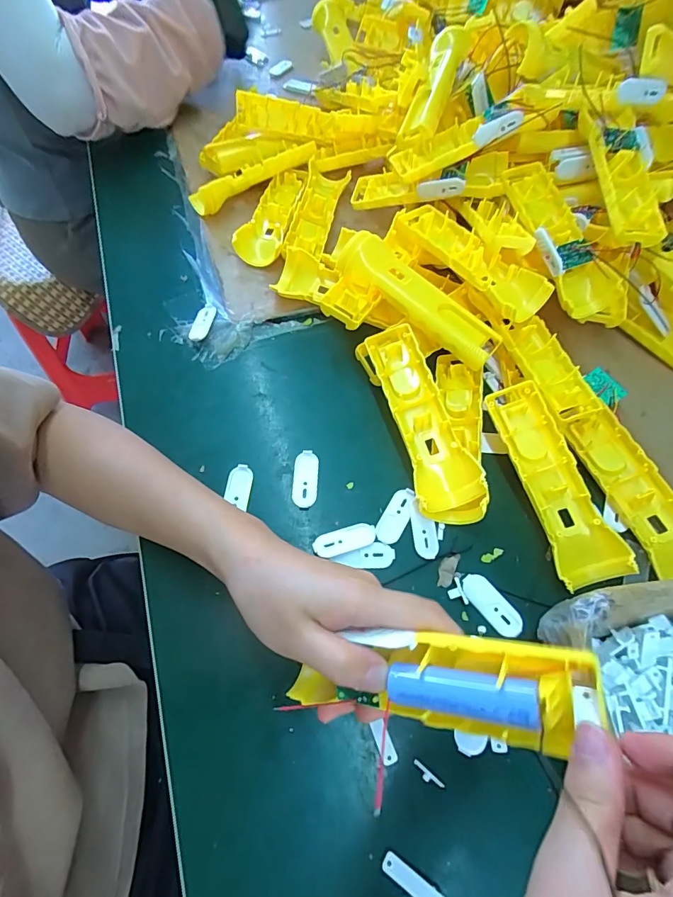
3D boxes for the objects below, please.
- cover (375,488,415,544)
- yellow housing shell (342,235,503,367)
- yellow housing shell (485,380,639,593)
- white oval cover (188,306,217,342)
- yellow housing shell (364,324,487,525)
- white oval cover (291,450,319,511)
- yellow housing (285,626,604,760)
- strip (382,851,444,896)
[{"bbox_3d":[0.049,0.054,0.345,0.020,0.004,0.049,27,65,12],"label":"cover"},{"bbox_3d":[0.075,-0.138,0.393,0.163,0.023,0.040,39,70,3],"label":"yellow housing shell"},{"bbox_3d":[0.170,0.024,0.338,0.046,0.037,0.160,-12,63,-8],"label":"yellow housing shell"},{"bbox_3d":[-0.134,-0.124,0.428,0.019,0.006,0.043,12,63,4],"label":"white oval cover"},{"bbox_3d":[0.068,-0.021,0.363,0.049,0.042,0.178,-13,64,-9],"label":"yellow housing shell"},{"bbox_3d":[-0.026,0.026,0.361,0.020,0.004,0.053,3,62,0],"label":"white oval cover"},{"bbox_3d":[0.037,0.114,0.207,0.155,0.030,0.044,-14,59,29],"label":"yellow housing"},{"bbox_3d":[0.044,0.247,0.242,0.038,0.004,0.011,30,65,13],"label":"strip"}]

